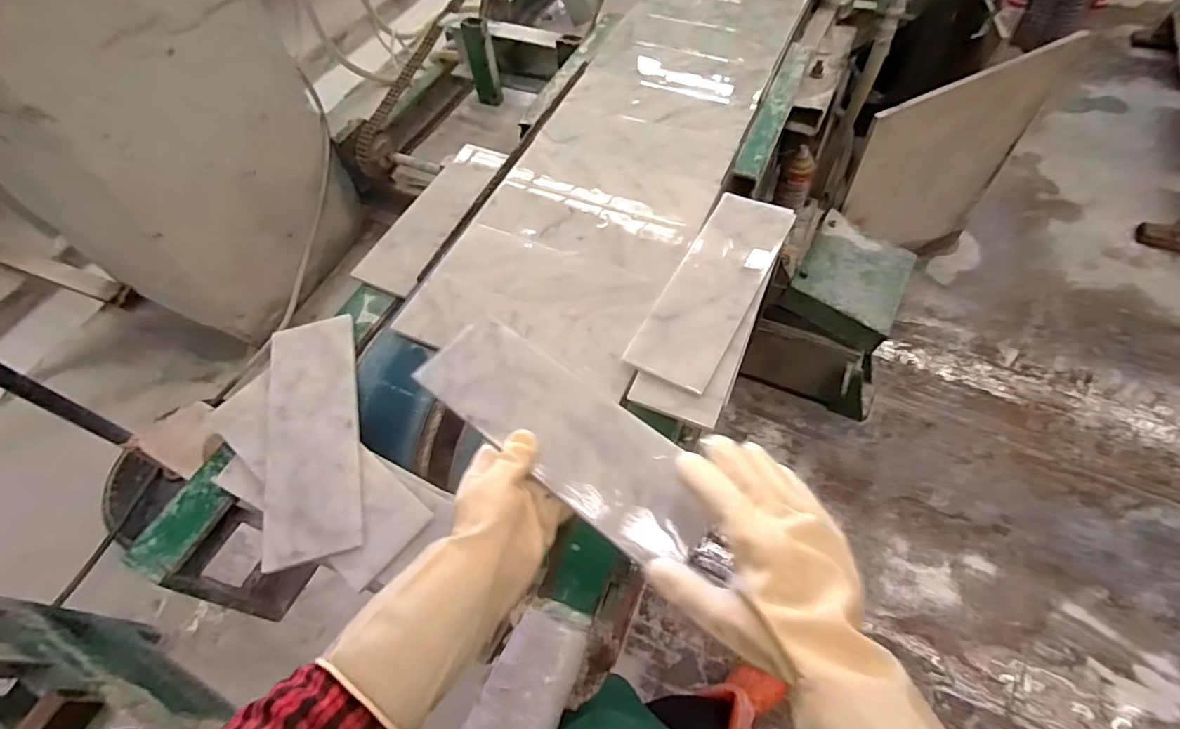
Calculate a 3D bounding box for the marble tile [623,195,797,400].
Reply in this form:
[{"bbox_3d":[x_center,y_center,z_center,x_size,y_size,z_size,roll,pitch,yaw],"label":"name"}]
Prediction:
[{"bbox_3d":[0.154,-0.103,0.688,0.100,0.011,0.307,25,64,17],"label":"marble tile"}]

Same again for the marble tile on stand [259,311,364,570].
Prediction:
[{"bbox_3d":[-0.315,0.072,0.634,0.102,0.015,0.303,-13,60,-5],"label":"marble tile on stand"}]

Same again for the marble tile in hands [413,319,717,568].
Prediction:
[{"bbox_3d":[-0.024,0.058,0.498,0.294,0.011,0.096,36,68,23],"label":"marble tile in hands"}]

